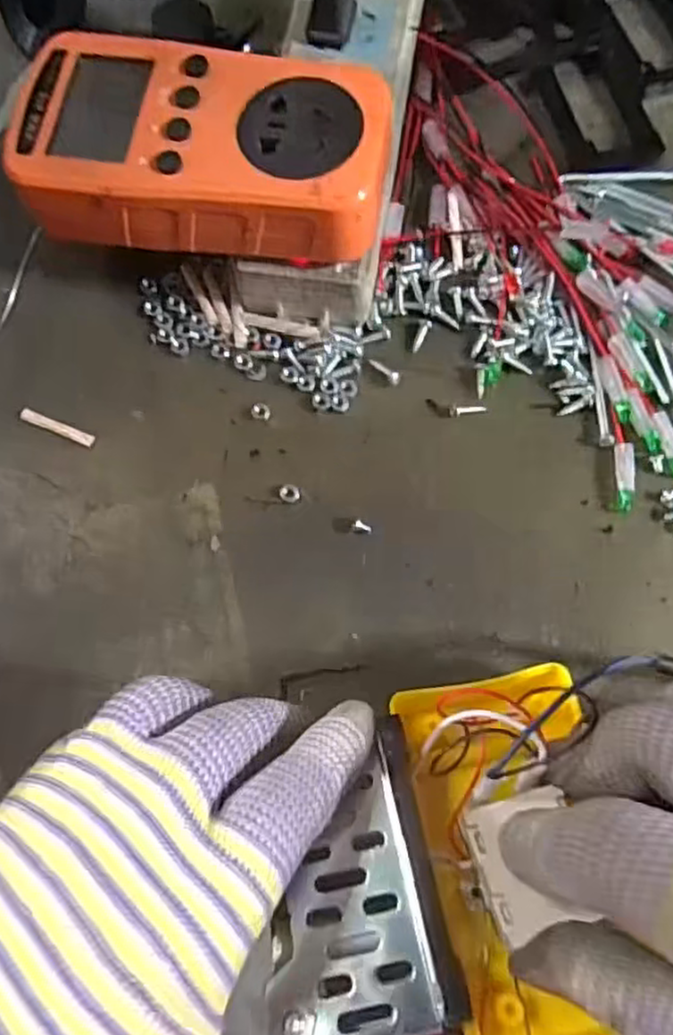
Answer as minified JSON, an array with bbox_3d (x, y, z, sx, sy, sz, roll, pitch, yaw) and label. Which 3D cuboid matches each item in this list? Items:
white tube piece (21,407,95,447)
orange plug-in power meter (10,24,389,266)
[{"bbox_3d":[-0.109,-0.036,0.270,0.030,0.004,0.005,22,76,6],"label":"white tube piece"},{"bbox_3d":[-0.046,-0.127,0.243,0.124,0.029,0.074,6,75,2],"label":"orange plug-in power meter"}]

